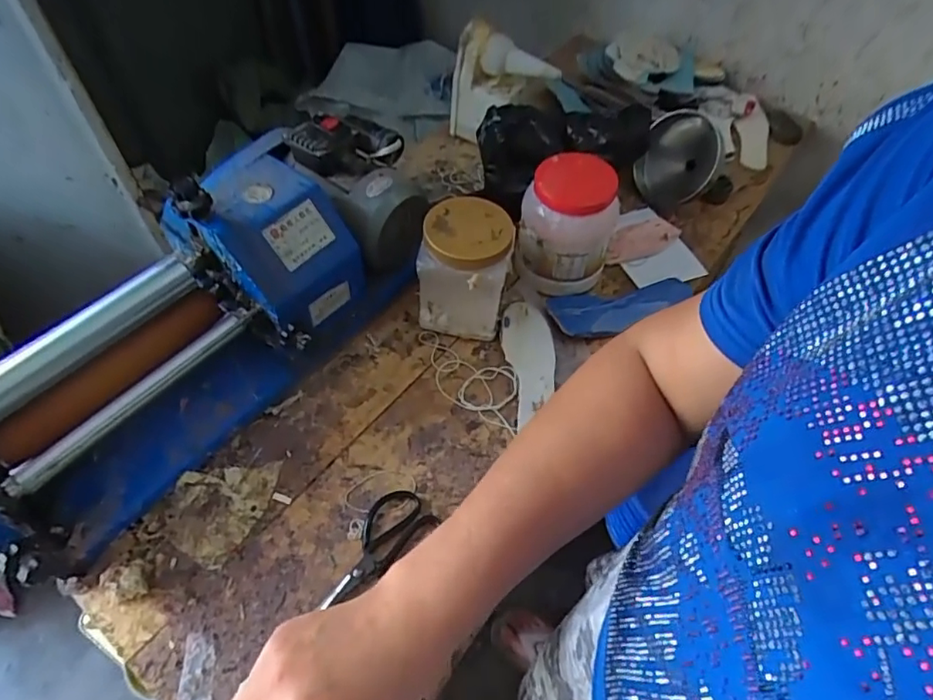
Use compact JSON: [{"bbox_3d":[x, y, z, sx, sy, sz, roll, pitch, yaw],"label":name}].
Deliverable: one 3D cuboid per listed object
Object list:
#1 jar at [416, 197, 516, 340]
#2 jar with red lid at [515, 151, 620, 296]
[{"bbox_3d":[-0.002,-0.112,0.807,0.119,0.183,0.110,2,56,-4],"label":"jar"},{"bbox_3d":[0.157,-0.192,0.860,0.136,0.184,0.146,2,56,-4],"label":"jar with red lid"}]

